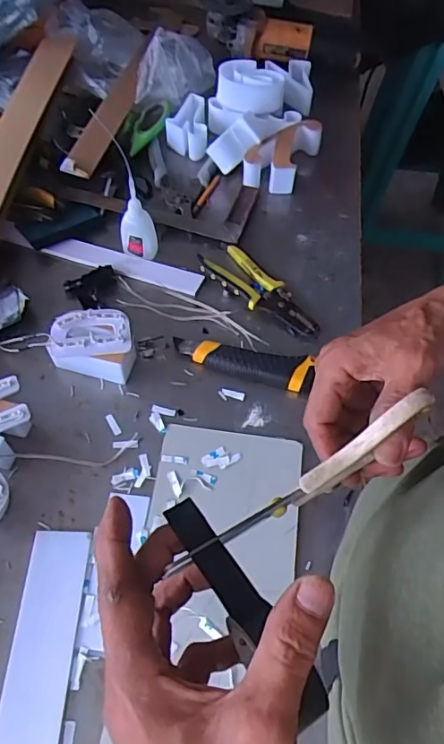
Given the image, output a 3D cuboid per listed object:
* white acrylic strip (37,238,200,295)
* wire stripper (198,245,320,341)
[{"bbox_3d":[-0.123,-0.134,0.654,0.199,0.008,0.032,16,74,7],"label":"white acrylic strip"},{"bbox_3d":[0.049,-0.096,0.627,0.055,0.020,0.163,-38,67,-22],"label":"wire stripper"}]

